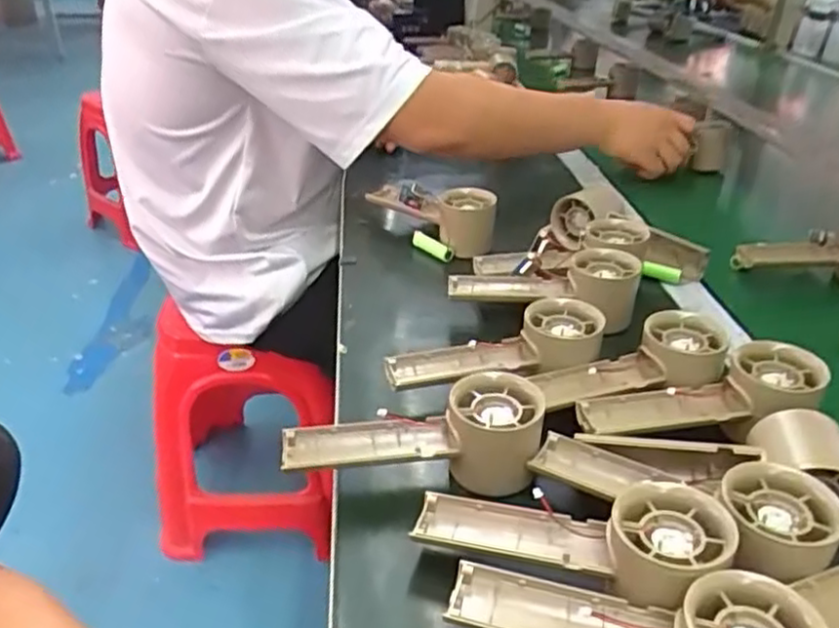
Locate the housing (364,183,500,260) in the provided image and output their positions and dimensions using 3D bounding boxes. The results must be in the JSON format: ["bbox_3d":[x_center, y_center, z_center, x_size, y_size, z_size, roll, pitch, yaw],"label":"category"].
[{"bbox_3d":[0.015,-0.111,0.748,0.063,0.055,0.153,-24,38,-34],"label":"housing"}]

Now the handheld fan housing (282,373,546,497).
[{"bbox_3d":[-0.004,0.075,0.437,0.156,0.055,0.057,0,31,0],"label":"handheld fan housing"}]

